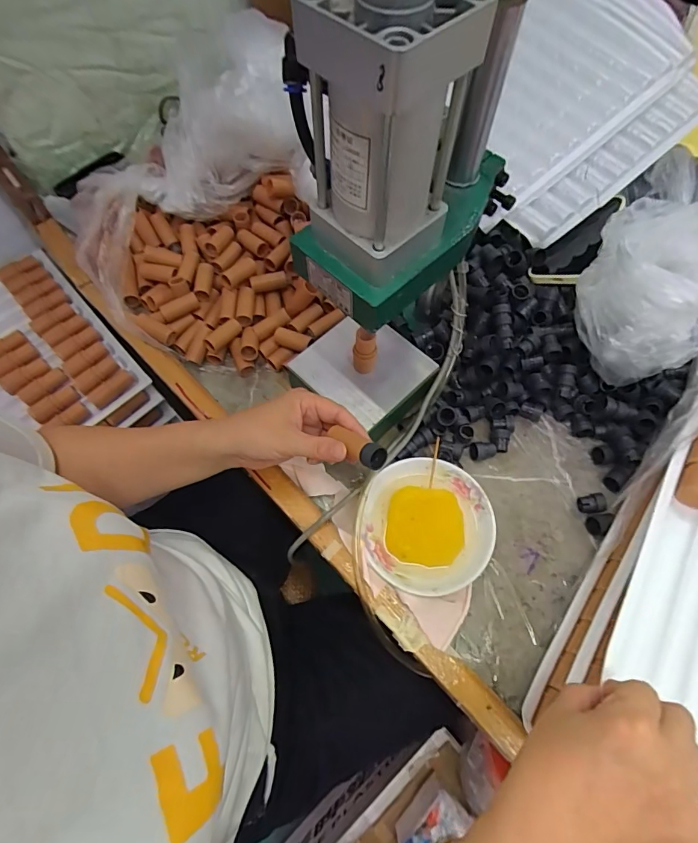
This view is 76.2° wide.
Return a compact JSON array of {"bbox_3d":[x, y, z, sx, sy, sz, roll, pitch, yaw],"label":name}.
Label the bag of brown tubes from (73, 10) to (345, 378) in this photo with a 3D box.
[{"bbox_3d":[-0.179,-0.254,0.531,0.321,0.182,0.355,-11,65,-4],"label":"bag of brown tubes"}]

